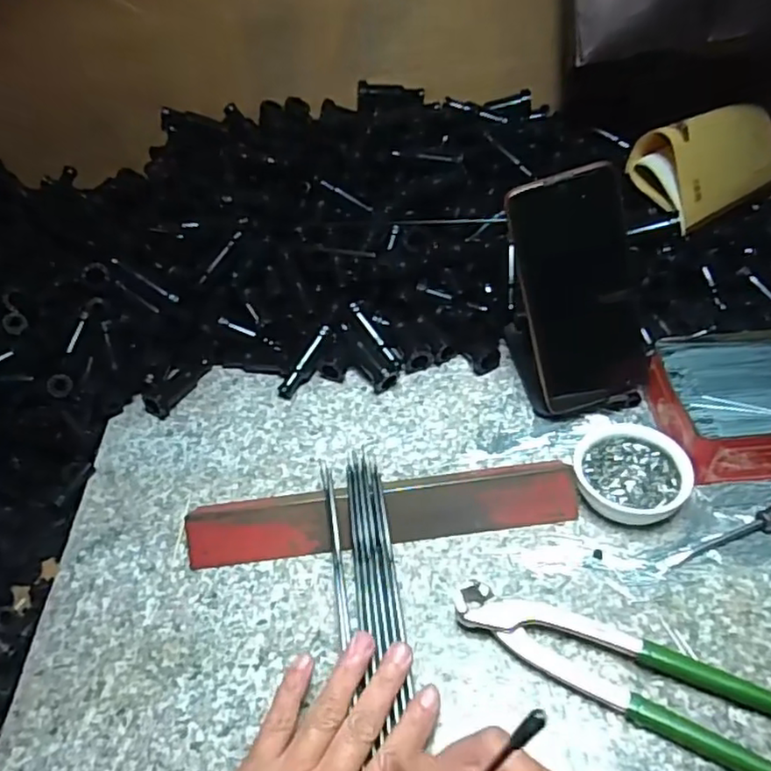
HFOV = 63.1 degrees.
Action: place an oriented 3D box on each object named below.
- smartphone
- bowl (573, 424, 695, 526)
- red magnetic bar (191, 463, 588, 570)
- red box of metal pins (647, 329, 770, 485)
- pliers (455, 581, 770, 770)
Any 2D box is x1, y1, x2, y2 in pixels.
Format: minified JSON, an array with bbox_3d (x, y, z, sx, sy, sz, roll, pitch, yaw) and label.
[{"bbox_3d":[0.138,-0.064,0.442,0.079,0.166,0.014,-17,23,-1],"label":"smartphone"},{"bbox_3d":[0.162,0.060,0.424,0.068,0.025,0.070,-4,45,4],"label":"bowl"},{"bbox_3d":[-0.003,0.085,0.419,0.256,0.029,0.036,-9,45,-1],"label":"red magnetic bar"},{"bbox_3d":[0.261,0.011,0.446,0.128,0.040,0.106,-4,45,4],"label":"red box of metal pins"},{"bbox_3d":[0.133,0.157,0.342,0.198,0.015,0.045,17,50,23],"label":"pliers"}]

